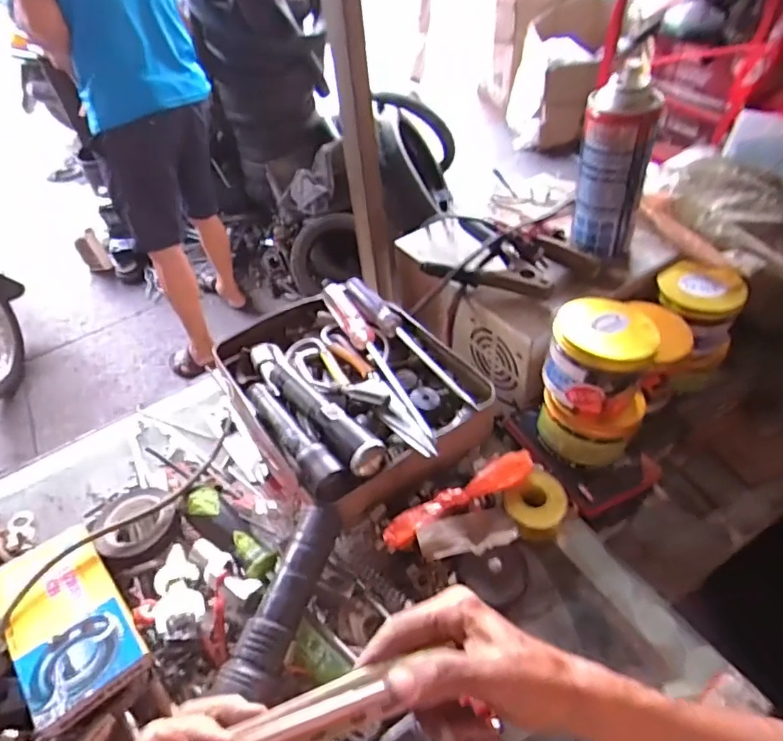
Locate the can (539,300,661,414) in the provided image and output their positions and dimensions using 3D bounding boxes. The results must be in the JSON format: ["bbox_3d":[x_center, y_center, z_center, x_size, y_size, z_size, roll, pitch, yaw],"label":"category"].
[{"bbox_3d":[0.179,-0.012,0.459,0.081,0.064,0.084,12,52,16],"label":"can"}]

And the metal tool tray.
[{"bbox_3d":[-0.047,0.006,0.524,0.204,0.056,0.261,-31,53,-19],"label":"metal tool tray"}]

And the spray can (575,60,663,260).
[{"bbox_3d":[0.217,-0.196,0.522,0.068,0.155,0.052,12,52,16],"label":"spray can"}]

